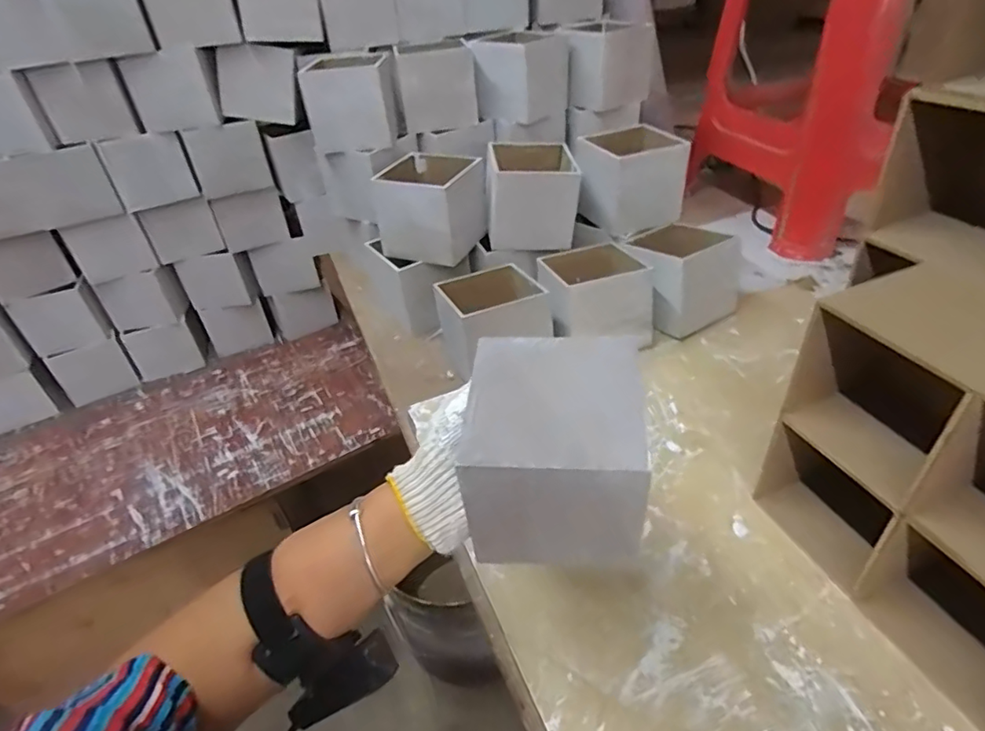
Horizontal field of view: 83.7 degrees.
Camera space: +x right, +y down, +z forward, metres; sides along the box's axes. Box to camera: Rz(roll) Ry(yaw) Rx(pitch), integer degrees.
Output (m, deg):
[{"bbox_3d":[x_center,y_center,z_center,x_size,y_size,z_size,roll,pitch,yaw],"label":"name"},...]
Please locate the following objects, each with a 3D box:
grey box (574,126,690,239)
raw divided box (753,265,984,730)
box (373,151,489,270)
[{"bbox_3d":[0.194,-0.261,0.782,0.115,0.110,0.117,-15,38,-11],"label":"grey box"},{"bbox_3d":[0.323,0.083,0.388,0.106,0.224,0.230,-18,39,-15],"label":"raw divided box"},{"bbox_3d":[-0.080,-0.215,0.754,0.124,0.105,0.114,13,41,24],"label":"box"}]

